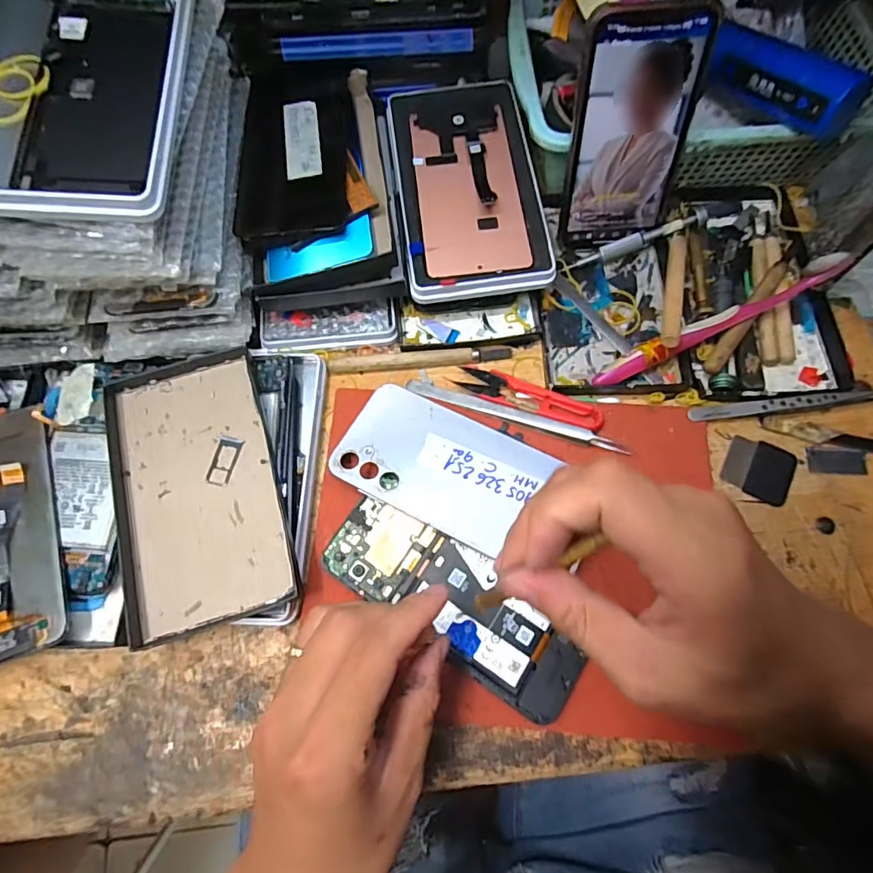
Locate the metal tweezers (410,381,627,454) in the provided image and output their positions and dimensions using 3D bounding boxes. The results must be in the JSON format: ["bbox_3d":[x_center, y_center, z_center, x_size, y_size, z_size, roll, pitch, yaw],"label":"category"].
[{"bbox_3d":[0.052,-0.013,0.351,0.151,0.016,0.012,19,71,9],"label":"metal tweezers"}]

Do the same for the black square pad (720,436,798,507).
[{"bbox_3d":[0.216,0.022,0.348,0.042,0.005,0.040,26,72,11],"label":"black square pad"}]

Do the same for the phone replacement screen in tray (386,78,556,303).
[{"bbox_3d":[0.022,-0.187,0.382,0.100,0.012,0.182,-7,73,-2],"label":"phone replacement screen in tray"}]

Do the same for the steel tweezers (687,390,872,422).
[{"bbox_3d":[0.244,-0.023,0.354,0.140,0.014,0.010,-5,70,0],"label":"steel tweezers"}]

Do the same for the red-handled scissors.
[{"bbox_3d":[0.062,-0.027,0.352,0.102,0.007,0.025,24,72,10],"label":"red-handled scissors"}]

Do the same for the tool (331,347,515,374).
[{"bbox_3d":[-0.012,-0.055,0.371,0.129,0.009,0.011,-5,70,0],"label":"tool"}]

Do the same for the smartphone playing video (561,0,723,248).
[{"bbox_3d":[0.130,-0.199,0.346,0.075,0.145,0.007,-2,51,3],"label":"smartphone playing video"}]

